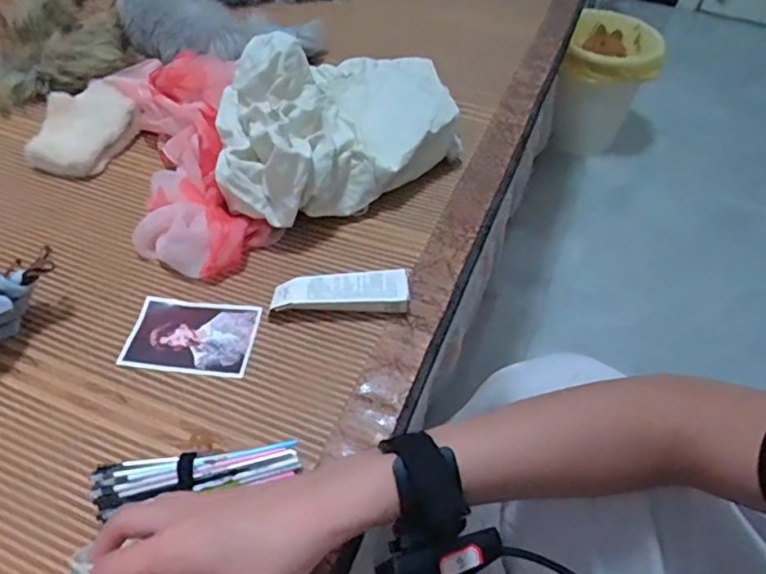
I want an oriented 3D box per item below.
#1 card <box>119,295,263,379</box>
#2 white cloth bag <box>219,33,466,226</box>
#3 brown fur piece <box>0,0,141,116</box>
[{"bbox_3d":[-0.164,0.042,0.502,0.105,0.004,0.072,6,50,3],"label":"card"},{"bbox_3d":[-0.033,-0.187,0.613,0.169,0.123,0.320,35,56,25],"label":"white cloth bag"},{"bbox_3d":[-0.458,-0.385,0.822,0.177,0.078,0.393,-10,49,-15],"label":"brown fur piece"}]

